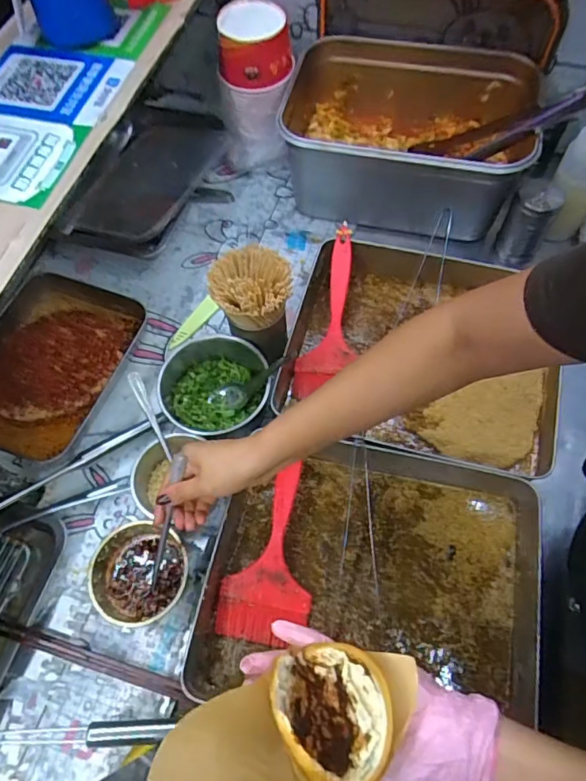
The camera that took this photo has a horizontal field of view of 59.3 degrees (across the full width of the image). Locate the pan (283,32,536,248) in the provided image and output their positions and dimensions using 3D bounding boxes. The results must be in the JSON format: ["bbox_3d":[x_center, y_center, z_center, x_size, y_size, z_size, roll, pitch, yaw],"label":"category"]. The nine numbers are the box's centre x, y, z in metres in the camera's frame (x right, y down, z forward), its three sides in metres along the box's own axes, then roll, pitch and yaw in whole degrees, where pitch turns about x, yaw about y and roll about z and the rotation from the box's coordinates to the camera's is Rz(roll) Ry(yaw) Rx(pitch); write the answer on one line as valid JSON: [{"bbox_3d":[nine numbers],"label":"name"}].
[{"bbox_3d":[0.164,-0.375,0.774,0.363,0.150,0.265,8,63,5],"label":"pan"}]

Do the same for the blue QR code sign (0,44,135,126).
[{"bbox_3d":[-0.286,-0.357,0.596,0.171,0.009,0.122,14,64,8],"label":"blue QR code sign"}]

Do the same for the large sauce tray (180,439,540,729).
[{"bbox_3d":[0.079,0.207,0.559,0.343,0.045,0.275,7,63,5],"label":"large sauce tray"}]

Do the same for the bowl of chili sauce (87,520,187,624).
[{"bbox_3d":[-0.165,0.202,0.565,0.097,0.054,0.100,-1,63,1],"label":"bowl of chili sauce"}]

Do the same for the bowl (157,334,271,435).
[{"bbox_3d":[-0.098,-0.001,0.647,0.136,0.071,0.128,-1,63,1],"label":"bowl"}]

